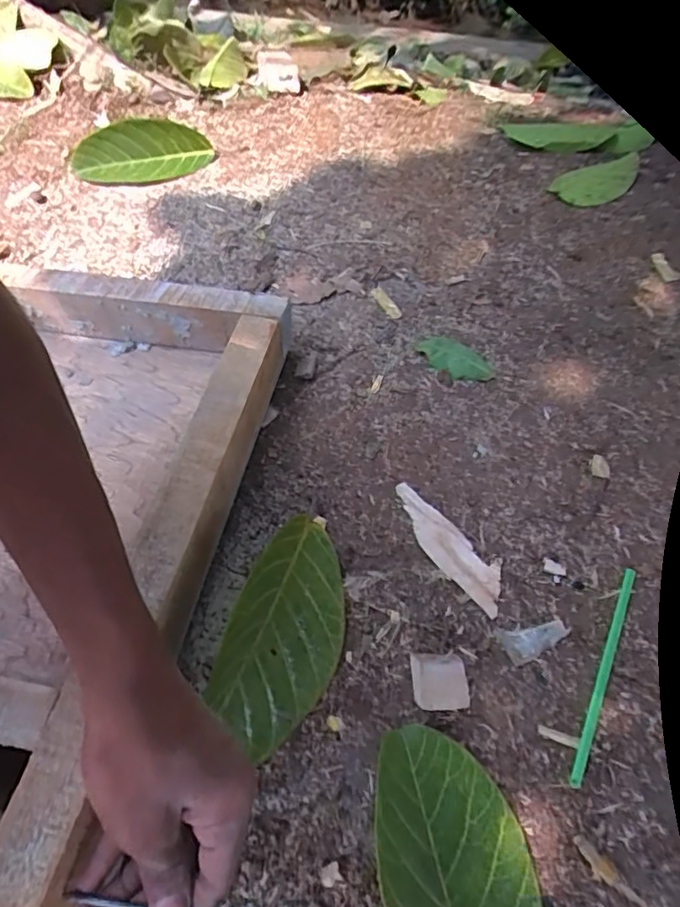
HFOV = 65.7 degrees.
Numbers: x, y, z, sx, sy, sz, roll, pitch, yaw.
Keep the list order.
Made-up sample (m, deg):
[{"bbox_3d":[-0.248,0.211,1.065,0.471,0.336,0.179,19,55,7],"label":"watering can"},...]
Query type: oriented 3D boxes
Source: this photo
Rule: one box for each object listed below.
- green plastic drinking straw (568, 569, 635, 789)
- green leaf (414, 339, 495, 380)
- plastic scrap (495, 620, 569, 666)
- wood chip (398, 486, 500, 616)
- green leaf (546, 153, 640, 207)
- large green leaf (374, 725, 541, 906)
[{"bbox_3d":[0.200,0.161,0.397,0.009,0.004,0.169,24,60,15],"label":"green plastic drinking straw"},{"bbox_3d":[0.123,-0.102,0.566,0.084,0.008,0.050,27,60,17],"label":"green leaf"},{"bbox_3d":[0.152,0.142,0.410,0.054,0.007,0.028,-17,58,-11],"label":"plastic scrap"},{"bbox_3d":[0.090,0.078,0.452,0.039,0.004,0.130,-36,63,-21],"label":"wood chip"},{"bbox_3d":[0.380,-0.400,0.769,0.166,0.009,0.082,-31,62,-19],"label":"green leaf"},{"bbox_3d":[0.074,0.261,0.313,0.095,0.035,0.176,-6,57,-4],"label":"large green leaf"}]

